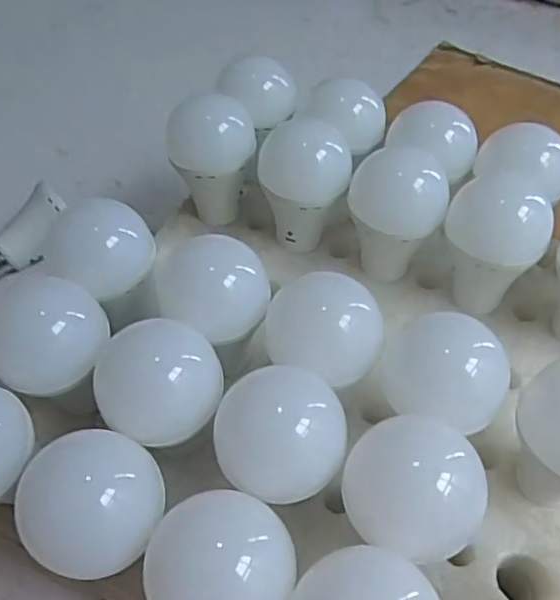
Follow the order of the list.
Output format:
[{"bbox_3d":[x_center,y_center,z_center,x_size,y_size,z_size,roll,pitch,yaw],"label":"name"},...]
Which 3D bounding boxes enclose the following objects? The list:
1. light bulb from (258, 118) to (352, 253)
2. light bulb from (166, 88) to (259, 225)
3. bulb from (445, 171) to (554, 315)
[{"bbox_3d":[0.017,-0.080,0.473,0.061,0.092,0.056,4,50,3],"label":"light bulb"},{"bbox_3d":[-0.052,-0.102,0.490,0.066,0.094,0.059,-3,50,-4],"label":"light bulb"},{"bbox_3d":[0.144,-0.036,0.444,0.063,0.081,0.065,1,50,-1],"label":"bulb"}]

